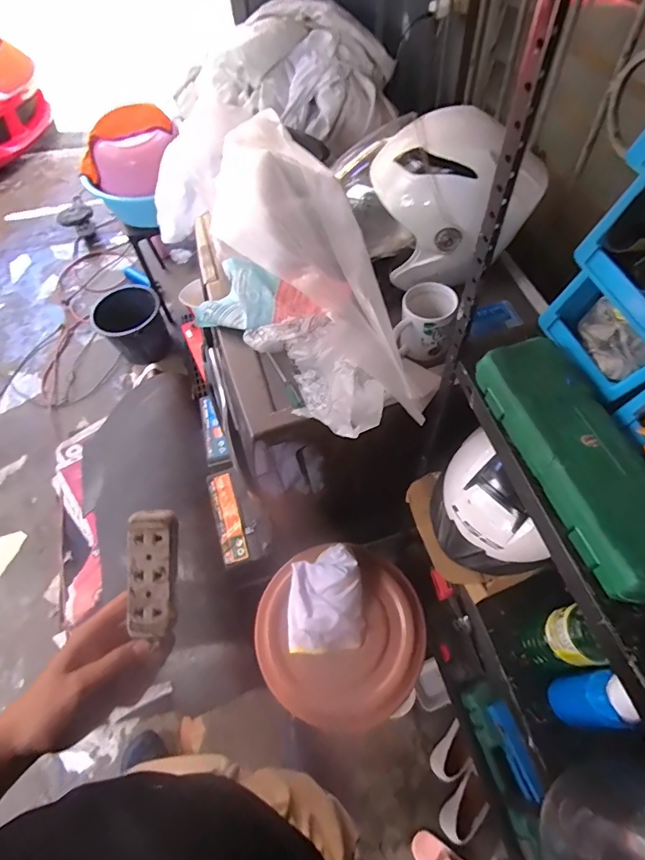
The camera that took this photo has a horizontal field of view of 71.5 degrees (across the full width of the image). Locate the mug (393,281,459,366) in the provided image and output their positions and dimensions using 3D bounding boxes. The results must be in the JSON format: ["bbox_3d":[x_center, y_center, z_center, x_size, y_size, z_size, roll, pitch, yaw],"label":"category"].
[{"bbox_3d":[0.165,-0.171,0.732,0.097,0.102,0.089,0,59,5],"label":"mug"}]

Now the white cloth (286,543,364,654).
[{"bbox_3d":[-0.001,0.372,1.005,0.170,0.076,0.221,-5,58,1],"label":"white cloth"}]

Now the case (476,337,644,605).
[{"bbox_3d":[0.268,0.024,0.466,0.100,0.043,0.285,-18,59,-6],"label":"case"}]

